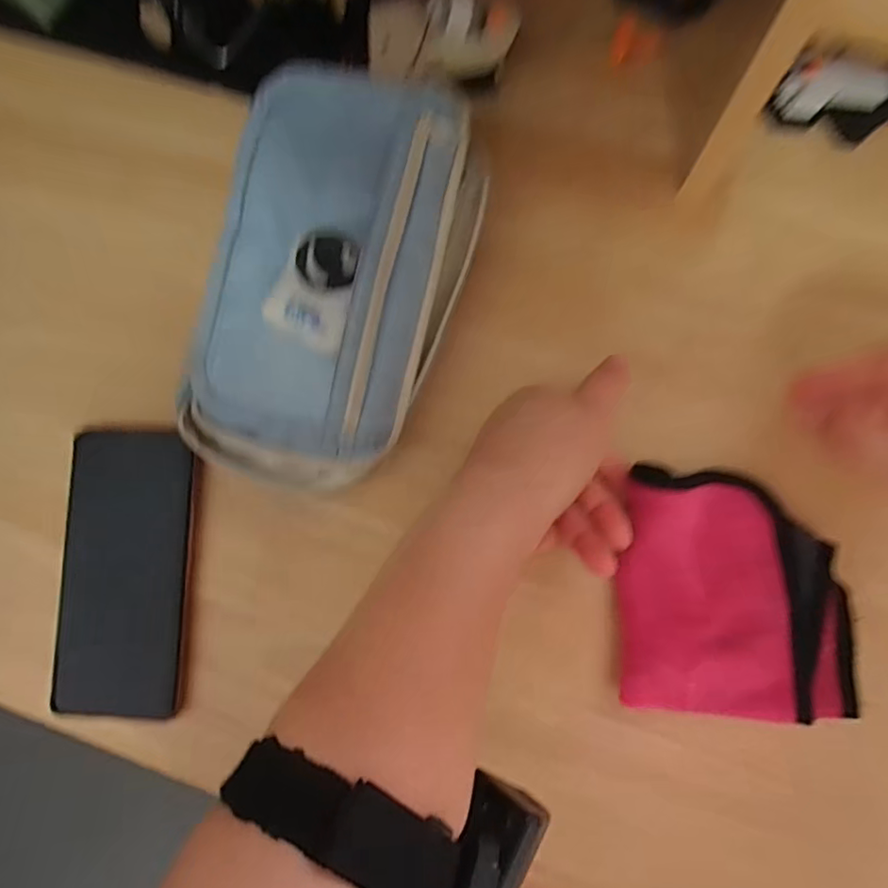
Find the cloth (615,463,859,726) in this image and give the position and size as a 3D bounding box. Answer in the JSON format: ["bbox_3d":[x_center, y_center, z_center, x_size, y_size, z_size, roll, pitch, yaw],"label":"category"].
[{"bbox_3d":[0.149,0.076,0.286,0.115,0.012,0.117,5,83,5],"label":"cloth"}]

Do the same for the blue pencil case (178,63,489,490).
[{"bbox_3d":[-0.054,-0.085,0.307,0.125,0.059,0.216,15,84,6],"label":"blue pencil case"}]

